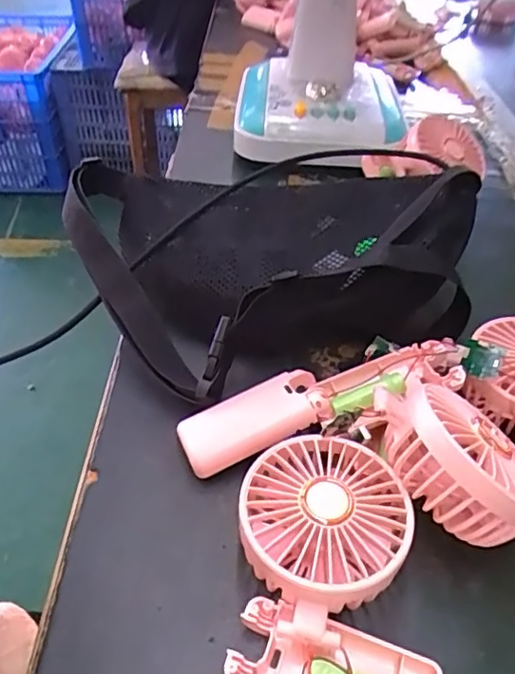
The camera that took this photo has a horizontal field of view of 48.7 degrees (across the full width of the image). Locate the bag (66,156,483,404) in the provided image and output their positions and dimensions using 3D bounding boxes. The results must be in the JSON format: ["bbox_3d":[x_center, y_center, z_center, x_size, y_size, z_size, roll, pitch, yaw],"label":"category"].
[{"bbox_3d":[0.000,-0.069,0.447,0.272,0.128,0.226,-10,44,-10],"label":"bag"}]

